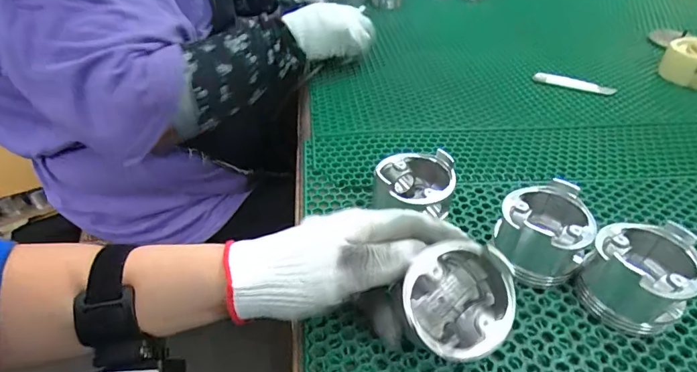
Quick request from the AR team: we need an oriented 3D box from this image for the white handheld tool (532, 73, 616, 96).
[{"bbox_3d":[0.329,-0.150,0.624,0.109,0.014,0.019,14,41,17],"label":"white handheld tool"}]

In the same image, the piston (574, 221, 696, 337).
[{"bbox_3d":[0.218,0.065,0.321,0.065,0.060,0.074,31,48,32],"label":"piston"}]

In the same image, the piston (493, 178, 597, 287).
[{"bbox_3d":[0.161,0.036,0.351,0.066,0.064,0.070,22,44,26],"label":"piston"}]

